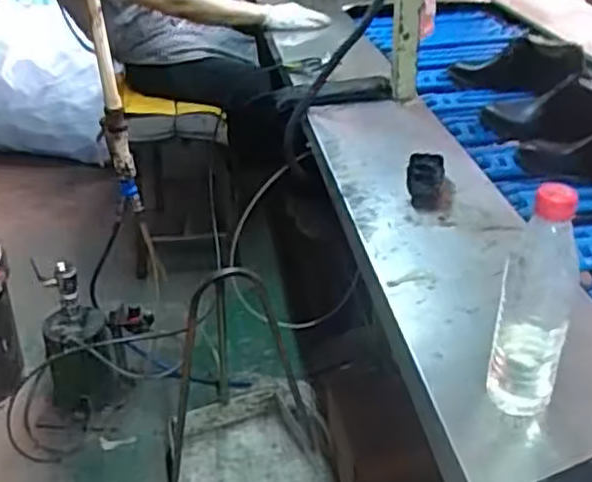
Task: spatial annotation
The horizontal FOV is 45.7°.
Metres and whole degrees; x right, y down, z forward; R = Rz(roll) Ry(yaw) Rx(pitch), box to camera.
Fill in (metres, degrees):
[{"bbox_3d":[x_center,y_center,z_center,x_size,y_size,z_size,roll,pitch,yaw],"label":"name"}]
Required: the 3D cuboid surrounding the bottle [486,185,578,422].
[{"bbox_3d":[0.208,0.060,0.610,0.058,0.225,0.057,12,34,23],"label":"bottle"}]

